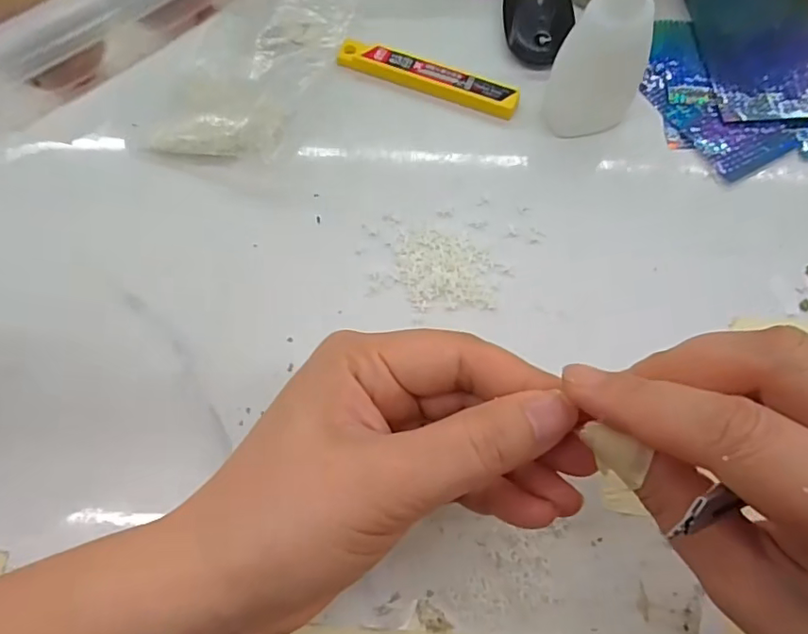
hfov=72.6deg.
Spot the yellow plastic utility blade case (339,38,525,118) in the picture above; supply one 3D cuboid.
[{"bbox_3d":[0.012,-0.129,0.297,0.100,0.008,0.018,22,70,10],"label":"yellow plastic utility blade case"}]

